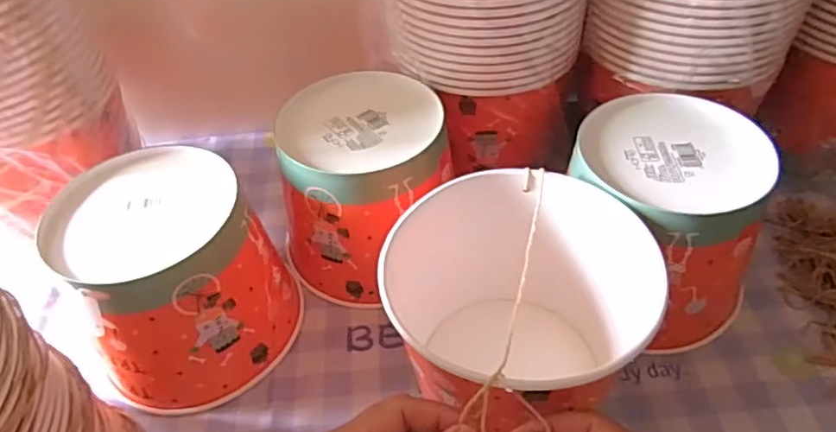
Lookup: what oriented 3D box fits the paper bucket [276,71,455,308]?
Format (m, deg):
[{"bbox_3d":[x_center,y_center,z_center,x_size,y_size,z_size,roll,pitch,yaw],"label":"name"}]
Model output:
[{"bbox_3d":[-0.049,-0.023,0.500,0.135,0.130,0.134,-2,47,3],"label":"paper bucket"}]

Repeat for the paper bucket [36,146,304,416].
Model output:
[{"bbox_3d":[-0.171,0.045,0.444,0.135,0.130,0.137,-2,47,3],"label":"paper bucket"}]

